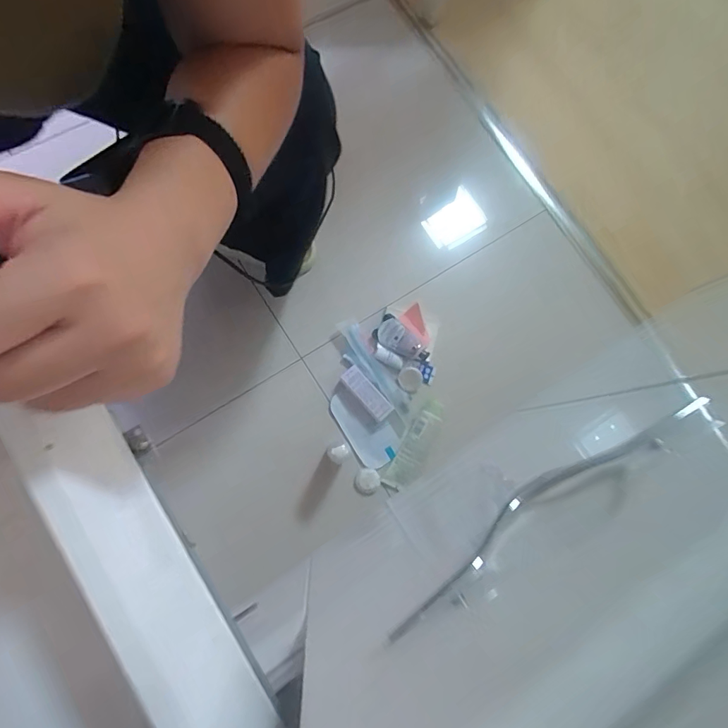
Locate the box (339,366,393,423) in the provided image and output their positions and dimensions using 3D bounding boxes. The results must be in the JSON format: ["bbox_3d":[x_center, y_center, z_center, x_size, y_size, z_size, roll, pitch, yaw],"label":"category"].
[{"bbox_3d":[0.004,0.049,0.715,0.034,0.025,0.100,-40,84,-11],"label":"box"}]

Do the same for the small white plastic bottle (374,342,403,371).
[{"bbox_3d":[0.041,-0.011,0.740,0.058,0.014,0.022,38,81,19],"label":"small white plastic bottle"}]

